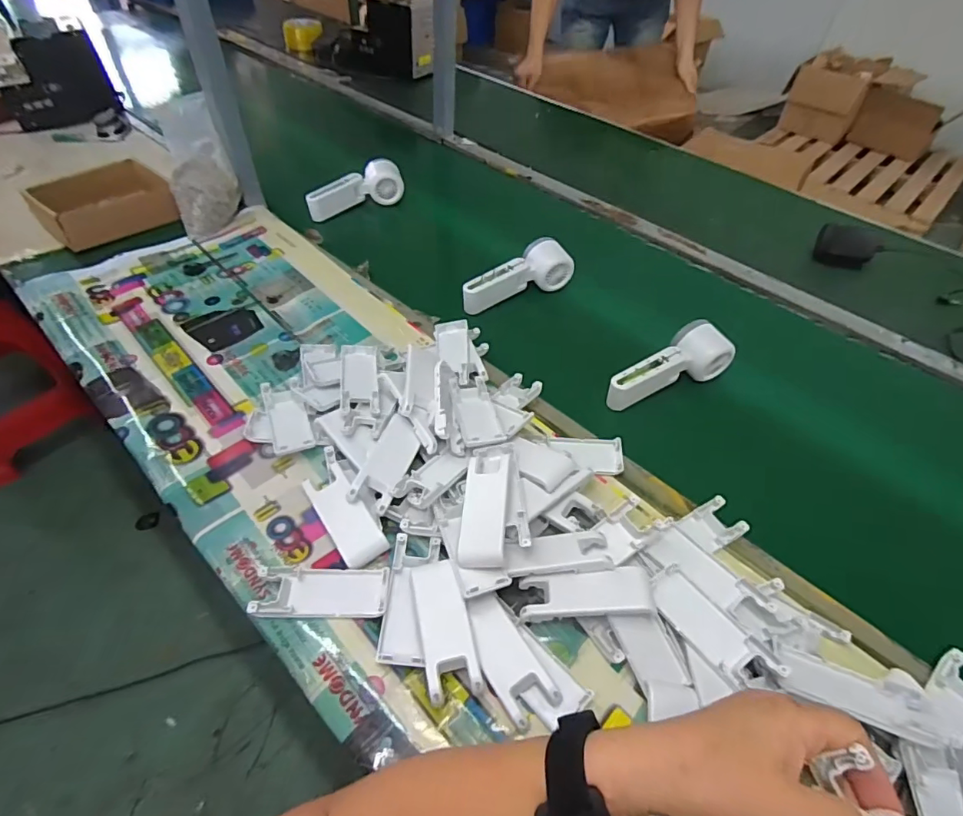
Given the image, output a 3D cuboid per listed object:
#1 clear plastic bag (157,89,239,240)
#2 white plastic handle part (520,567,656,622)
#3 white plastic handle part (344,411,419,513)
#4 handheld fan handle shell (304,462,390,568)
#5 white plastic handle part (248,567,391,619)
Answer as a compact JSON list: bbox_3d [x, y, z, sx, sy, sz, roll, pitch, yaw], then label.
[{"bbox_3d":[-0.410,-0.349,0.754,0.082,0.188,0.055,5,28,1],"label":"clear plastic bag"},{"bbox_3d":[0.085,0.149,0.410,0.102,0.020,0.038,1,49,-3],"label":"white plastic handle part"},{"bbox_3d":[-0.087,0.049,0.484,0.036,0.010,0.097,17,50,11],"label":"white plastic handle part"},{"bbox_3d":[-0.123,0.095,0.464,0.040,0.016,0.096,-28,56,-25],"label":"handheld fan handle shell"},{"bbox_3d":[-0.130,0.150,0.421,0.105,0.009,0.040,1,49,-3],"label":"white plastic handle part"}]

